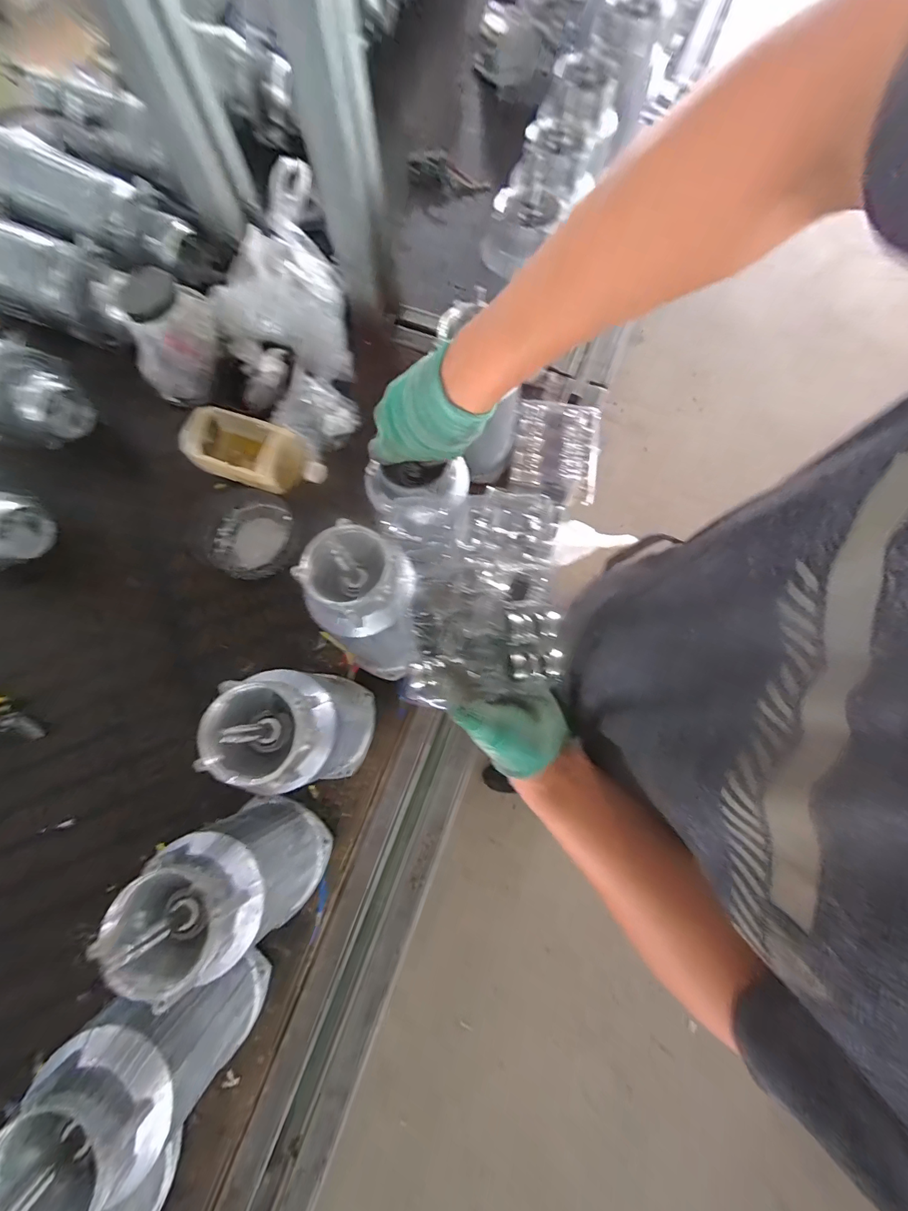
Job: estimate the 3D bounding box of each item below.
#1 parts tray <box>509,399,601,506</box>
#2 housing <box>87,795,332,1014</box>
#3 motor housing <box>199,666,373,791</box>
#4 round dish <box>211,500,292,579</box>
[{"bbox_3d":[0.162,-0.249,0.669,0.133,0.016,0.167,9,75,2],"label":"parts tray"},{"bbox_3d":[-0.220,0.283,0.430,0.121,0.218,0.113,0,75,0],"label":"housing"},{"bbox_3d":[-0.167,0.136,0.476,0.113,0.221,0.124,21,76,5],"label":"motor housing"},{"bbox_3d":[-0.310,-0.105,0.654,0.120,0.028,0.132,0,75,0],"label":"round dish"}]

